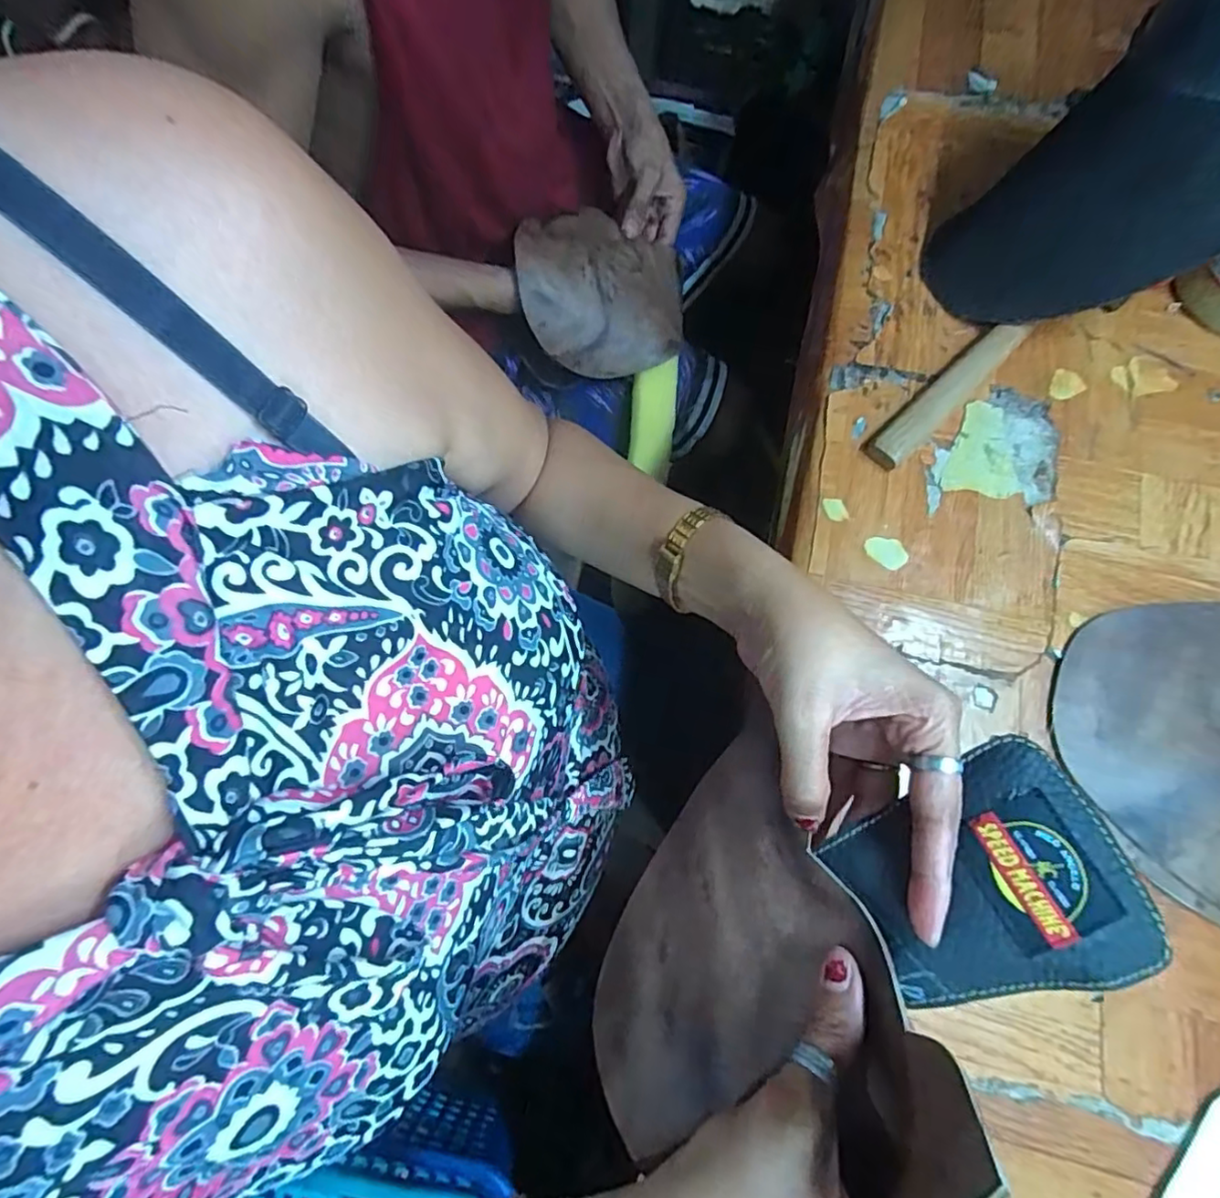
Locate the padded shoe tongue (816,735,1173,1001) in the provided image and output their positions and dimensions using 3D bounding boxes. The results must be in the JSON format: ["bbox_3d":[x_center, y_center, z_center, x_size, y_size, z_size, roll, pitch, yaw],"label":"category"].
[{"bbox_3d":[0.150,0.116,0.244,0.098,0.012,0.085,-35,65,13],"label":"padded shoe tongue"}]

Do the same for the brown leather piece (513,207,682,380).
[{"bbox_3d":[-0.008,-0.318,0.621,0.162,0.066,0.168,3,74,0],"label":"brown leather piece"}]

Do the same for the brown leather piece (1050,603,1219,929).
[{"bbox_3d":[0.369,0.093,0.361,0.200,0.022,0.194,16,75,4],"label":"brown leather piece"}]

